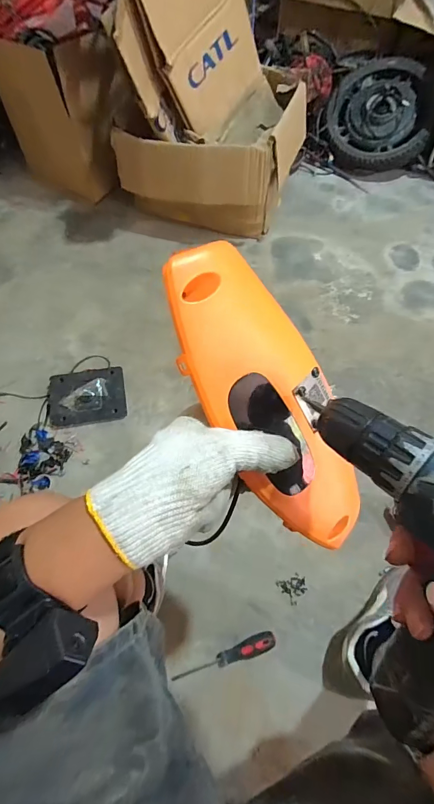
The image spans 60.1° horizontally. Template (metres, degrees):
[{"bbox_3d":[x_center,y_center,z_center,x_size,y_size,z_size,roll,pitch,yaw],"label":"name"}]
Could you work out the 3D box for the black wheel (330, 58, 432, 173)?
[{"bbox_3d":[0.542,-0.993,1.281,0.318,0.090,0.368,-1,92,15],"label":"black wheel"}]

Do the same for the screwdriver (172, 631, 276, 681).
[{"bbox_3d":[0.016,0.474,0.690,0.195,0.029,0.029,-21,69,-5],"label":"screwdriver"}]

